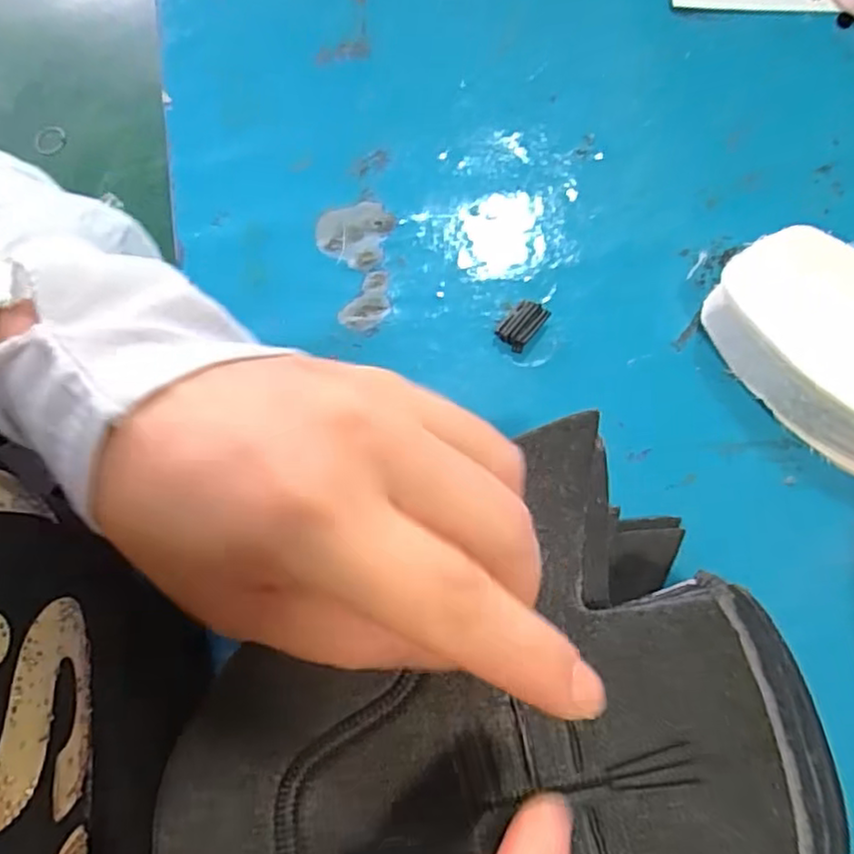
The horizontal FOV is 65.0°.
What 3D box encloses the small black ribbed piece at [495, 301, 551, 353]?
[{"bbox_3d":[0.042,-0.045,0.296,0.014,0.006,0.022,39,81,10],"label":"small black ribbed piece"}]

